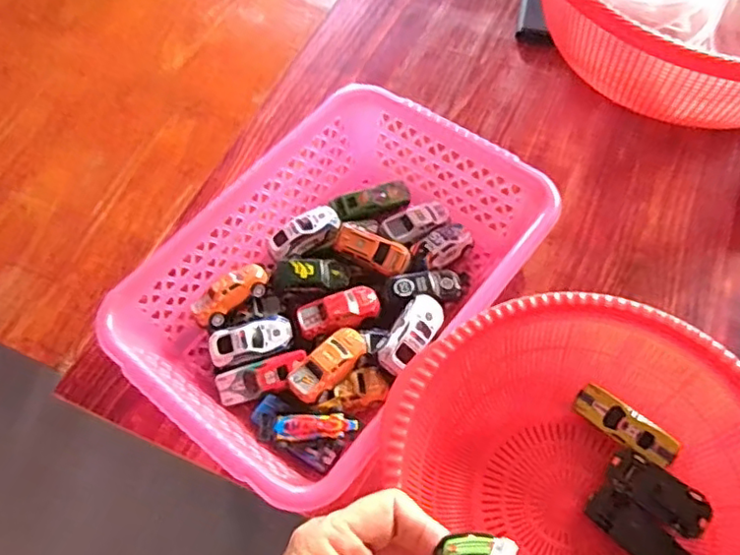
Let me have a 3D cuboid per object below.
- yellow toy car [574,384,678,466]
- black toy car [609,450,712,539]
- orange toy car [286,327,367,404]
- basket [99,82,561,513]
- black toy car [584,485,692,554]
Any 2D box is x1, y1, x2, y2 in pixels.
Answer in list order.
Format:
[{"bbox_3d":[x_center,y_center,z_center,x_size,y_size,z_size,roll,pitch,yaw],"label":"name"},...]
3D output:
[{"bbox_3d":[0.177,0.102,0.421,0.070,0.018,0.025,40,100,27],"label":"yellow toy car"},{"bbox_3d":[0.187,0.141,0.398,0.063,0.022,0.030,37,68,23],"label":"black toy car"},{"bbox_3d":[-0.029,0.063,0.443,0.064,0.016,0.027,-41,65,-20],"label":"orange toy car"},{"bbox_3d":[-0.022,0.003,0.468,0.211,0.077,0.302,34,66,21],"label":"basket"},{"bbox_3d":[0.175,0.167,0.393,0.070,0.020,0.027,38,81,23],"label":"black toy car"}]

